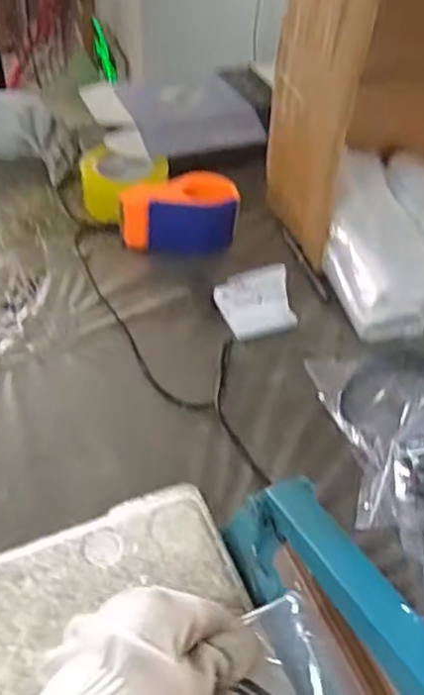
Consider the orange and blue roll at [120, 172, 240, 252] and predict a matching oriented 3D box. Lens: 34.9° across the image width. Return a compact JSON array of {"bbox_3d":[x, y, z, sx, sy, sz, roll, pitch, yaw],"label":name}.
[{"bbox_3d":[-0.043,-0.178,0.898,0.153,0.075,0.078,-1,46,-5],"label":"orange and blue roll"}]

